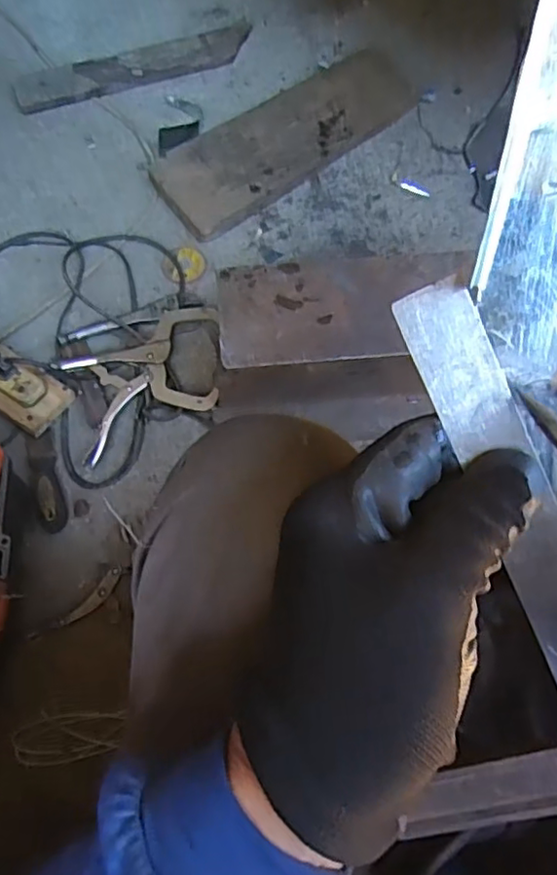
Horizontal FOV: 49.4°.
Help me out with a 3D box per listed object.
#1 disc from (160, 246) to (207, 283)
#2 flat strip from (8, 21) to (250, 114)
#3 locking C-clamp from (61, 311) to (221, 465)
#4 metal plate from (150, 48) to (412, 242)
[{"bbox_3d":[-0.150,-0.274,0.957,0.071,0.007,0.064,8,68,2],"label":"disc"},{"bbox_3d":[-0.253,-0.668,1.090,0.428,0.029,0.073,-20,70,-9],"label":"flat strip"},{"bbox_3d":[-0.179,-0.087,0.858,0.242,0.033,0.163,-25,71,-11],"label":"locking C-clamp"},{"bbox_3d":[0.018,-0.504,1.014,0.466,0.031,0.164,-39,82,-14],"label":"metal plate"}]

